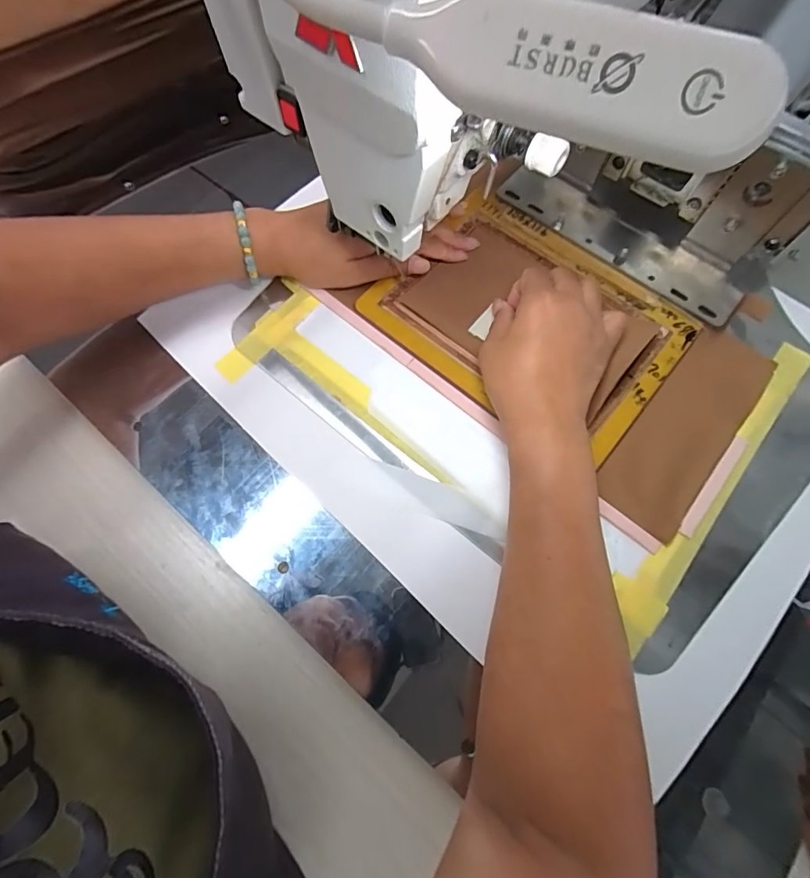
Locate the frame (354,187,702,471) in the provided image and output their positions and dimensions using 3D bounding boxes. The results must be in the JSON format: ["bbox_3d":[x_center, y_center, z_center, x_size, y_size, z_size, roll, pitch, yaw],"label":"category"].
[{"bbox_3d":[0.099,-0.096,0.358,0.229,0.010,0.167,40,78,12],"label":"frame"}]

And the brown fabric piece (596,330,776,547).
[{"bbox_3d":[0.213,-0.011,0.328,0.063,0.006,0.178,37,75,13],"label":"brown fabric piece"}]

